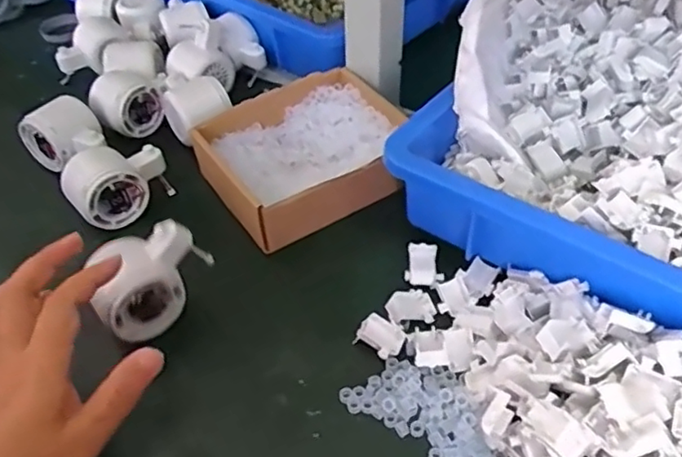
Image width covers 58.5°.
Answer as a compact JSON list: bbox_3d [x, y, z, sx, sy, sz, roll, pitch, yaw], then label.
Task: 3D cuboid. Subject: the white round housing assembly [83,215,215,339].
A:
[{"bbox_3d":[-0.141,0.036,0.438,0.090,0.061,0.051,-44,50,-9],"label":"white round housing assembly"}]

